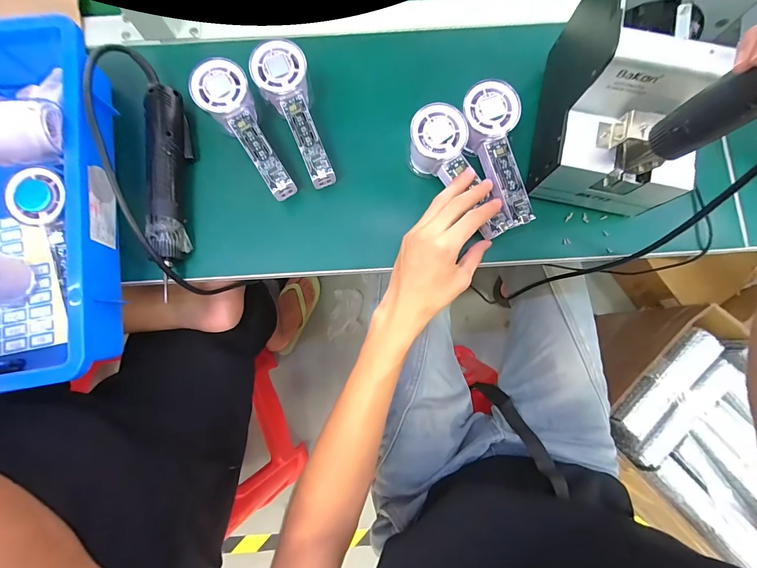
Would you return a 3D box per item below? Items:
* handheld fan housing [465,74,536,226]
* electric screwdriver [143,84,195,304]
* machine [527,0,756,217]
[{"bbox_3d":[0.127,-0.136,0.366,0.053,0.040,0.145,-17,94,-3],"label":"handheld fan housing"},{"bbox_3d":[-0.231,-0.110,0.371,0.033,0.035,0.227,-5,80,-1],"label":"electric screwdriver"},{"bbox_3d":[0.241,-0.180,0.325,0.127,0.145,0.175,9,81,2],"label":"machine"}]

